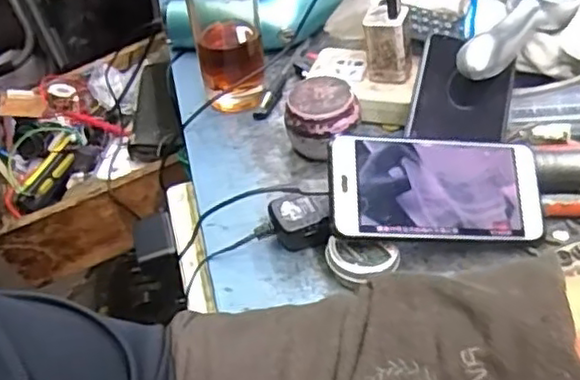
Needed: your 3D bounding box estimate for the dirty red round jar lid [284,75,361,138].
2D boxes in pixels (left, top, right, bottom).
[{"bbox_3d":[0.026,-0.068,0.557,0.059,0.026,0.051,-4,42,2],"label":"dirty red round jar lid"}]

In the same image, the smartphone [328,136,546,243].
[{"bbox_3d":[0.107,0.001,0.482,0.158,0.011,0.076,2,71,-10],"label":"smartphone"}]

